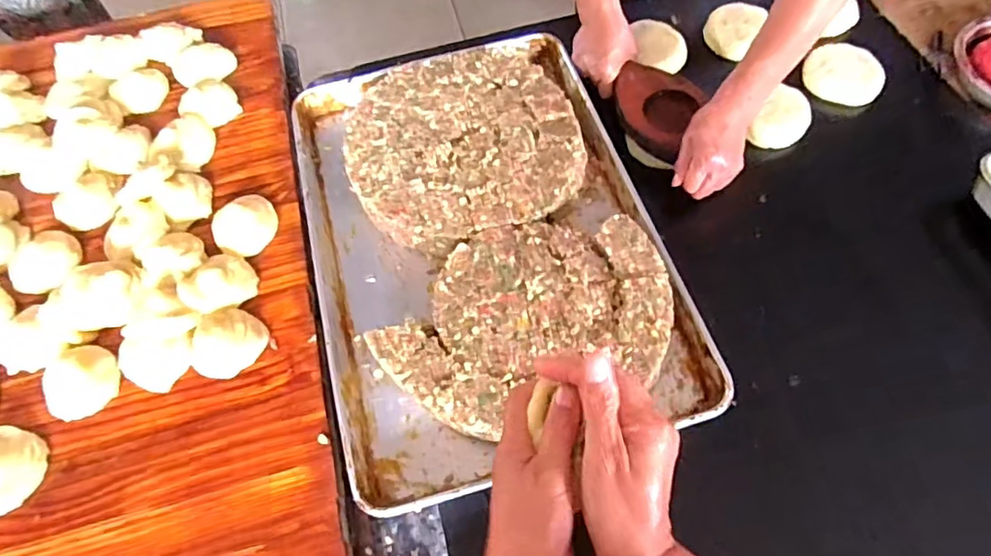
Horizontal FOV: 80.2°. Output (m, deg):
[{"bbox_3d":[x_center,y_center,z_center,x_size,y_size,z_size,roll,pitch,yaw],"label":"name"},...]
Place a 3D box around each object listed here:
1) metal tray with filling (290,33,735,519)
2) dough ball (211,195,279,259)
[{"bbox_3d":[-0.024,-0.065,0.738,0.401,0.066,0.580,-16,62,-5],"label":"metal tray with filling"},{"bbox_3d":[-0.310,-0.068,0.730,0.076,0.034,0.071,-2,61,3],"label":"dough ball"}]

